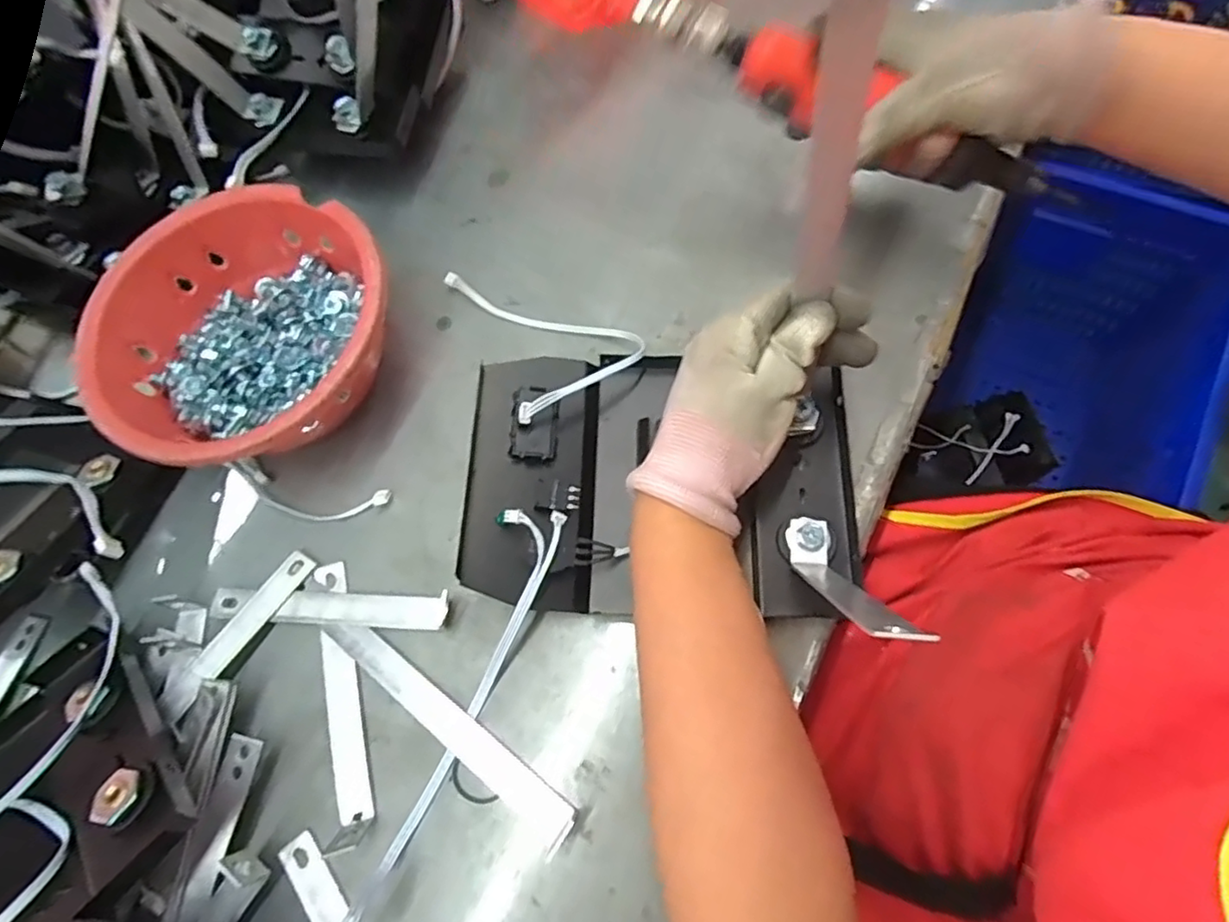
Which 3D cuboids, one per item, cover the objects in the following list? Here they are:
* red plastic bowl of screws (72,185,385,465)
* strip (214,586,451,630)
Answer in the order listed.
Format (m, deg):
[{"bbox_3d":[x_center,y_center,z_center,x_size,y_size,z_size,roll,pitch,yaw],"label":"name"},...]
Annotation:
[{"bbox_3d":[-0.215,-0.076,0.377,0.166,0.076,0.167,-2,71,6],"label":"red plastic bowl of screws"},{"bbox_3d":[-0.162,0.083,0.352,0.138,0.012,0.020,-1,71,6],"label":"strip"}]

